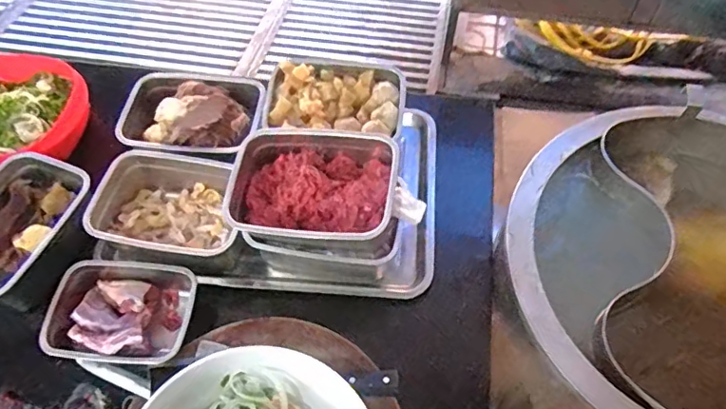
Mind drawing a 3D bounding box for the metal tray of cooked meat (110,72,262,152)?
[{"bbox_3d":[-0.268,-0.147,0.867,0.216,0.061,0.156,2,58,3],"label":"metal tray of cooked meat"}]

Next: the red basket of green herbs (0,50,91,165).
[{"bbox_3d":[-0.571,-0.151,0.880,0.235,0.074,0.231,32,64,19],"label":"red basket of green herbs"}]

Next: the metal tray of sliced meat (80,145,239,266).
[{"bbox_3d":[-0.270,0.004,0.800,0.207,0.084,0.166,10,59,8],"label":"metal tray of sliced meat"}]

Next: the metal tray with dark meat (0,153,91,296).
[{"bbox_3d":[-0.492,0.035,0.773,0.152,0.066,0.222,22,62,15],"label":"metal tray with dark meat"}]

